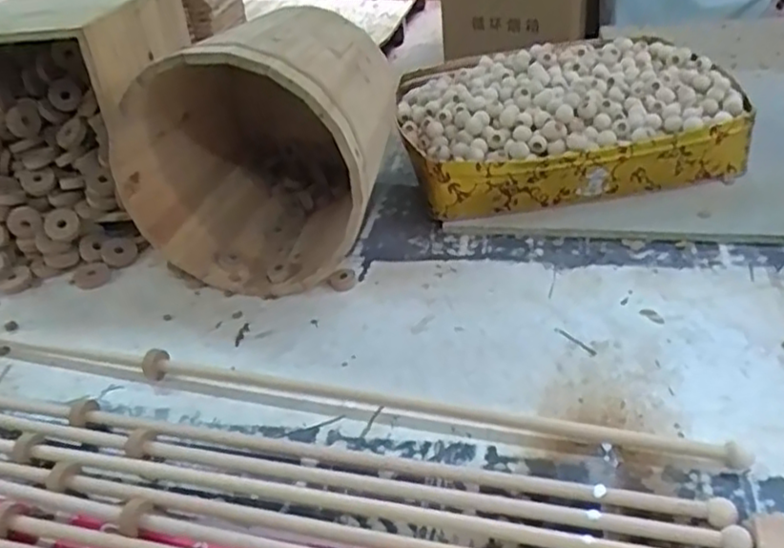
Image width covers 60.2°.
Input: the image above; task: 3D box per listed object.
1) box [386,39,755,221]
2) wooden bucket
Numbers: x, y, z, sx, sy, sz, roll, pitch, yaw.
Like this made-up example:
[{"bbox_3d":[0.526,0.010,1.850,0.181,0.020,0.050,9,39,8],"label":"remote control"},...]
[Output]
[{"bbox_3d":[0.194,-0.183,0.795,0.359,0.096,0.281,-8,37,-1],"label":"box"},{"bbox_3d":[-0.124,-0.134,0.682,0.236,0.231,0.218,0,38,11],"label":"wooden bucket"}]

